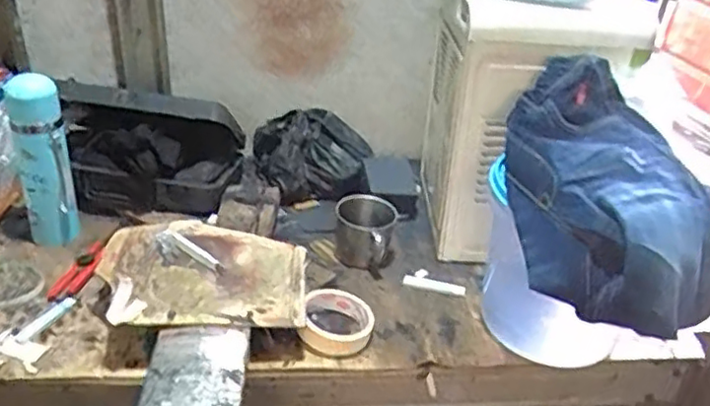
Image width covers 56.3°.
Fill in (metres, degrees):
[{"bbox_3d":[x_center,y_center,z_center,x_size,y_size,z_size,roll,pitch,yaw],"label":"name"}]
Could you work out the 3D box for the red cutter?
[{"bbox_3d":[-0.358,0.108,0.813,0.041,0.018,0.171,8,30,8],"label":"red cutter"}]

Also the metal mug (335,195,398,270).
[{"bbox_3d":[0.013,0.041,0.910,0.082,0.071,0.083,4,29,1],"label":"metal mug"}]

